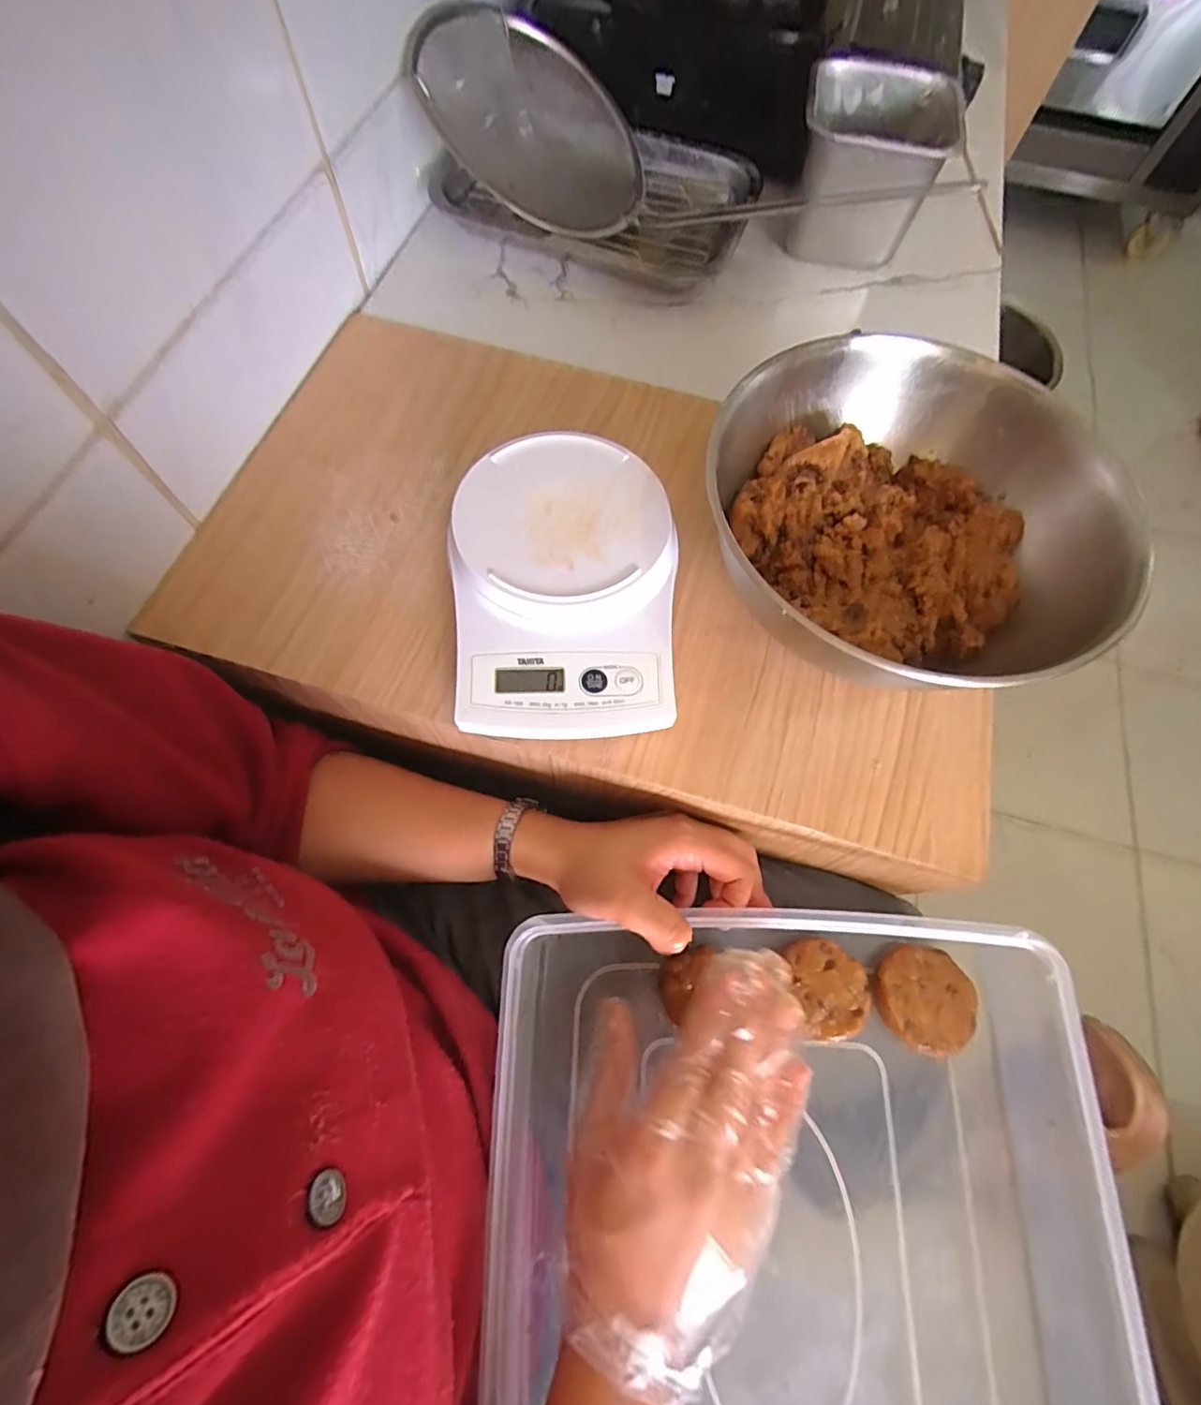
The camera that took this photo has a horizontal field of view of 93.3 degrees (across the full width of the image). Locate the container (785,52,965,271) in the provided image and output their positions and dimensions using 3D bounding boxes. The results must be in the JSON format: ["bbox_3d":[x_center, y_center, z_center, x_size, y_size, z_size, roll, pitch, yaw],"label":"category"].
[{"bbox_3d":[0.212,-0.429,0.461,0.113,0.086,0.116,14,68,3],"label":"container"}]

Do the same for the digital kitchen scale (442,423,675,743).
[{"bbox_3d":[-0.021,-0.072,0.334,0.128,0.043,0.185,-5,68,-4],"label":"digital kitchen scale"}]

